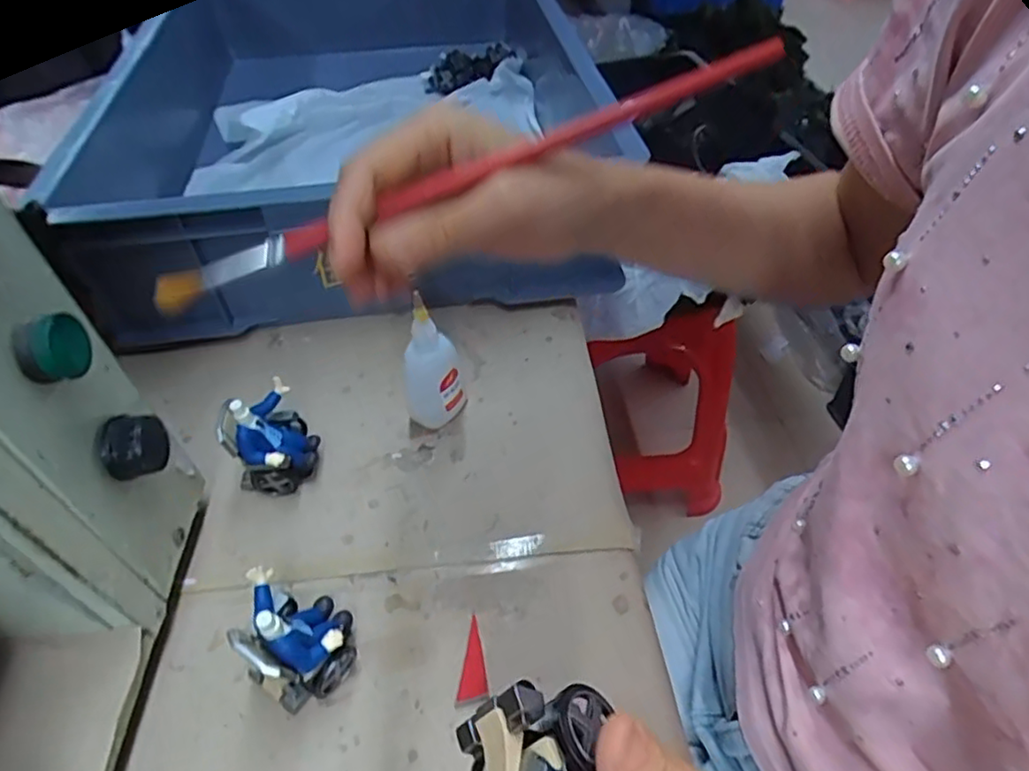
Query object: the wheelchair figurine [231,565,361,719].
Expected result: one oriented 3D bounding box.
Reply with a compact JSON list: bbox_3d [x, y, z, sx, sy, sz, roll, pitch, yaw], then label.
[{"bbox_3d":[-0.108,0.120,0.308,0.050,0.061,0.053,-33,54,-26],"label":"wheelchair figurine"}]

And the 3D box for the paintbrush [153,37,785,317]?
[{"bbox_3d":[-0.016,-0.083,0.249,0.264,0.012,0.012,-23,50,-3],"label":"paintbrush"}]

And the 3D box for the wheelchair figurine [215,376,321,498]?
[{"bbox_3d":[-0.149,0.033,0.387,0.050,0.057,0.049,-1,47,1],"label":"wheelchair figurine"}]

